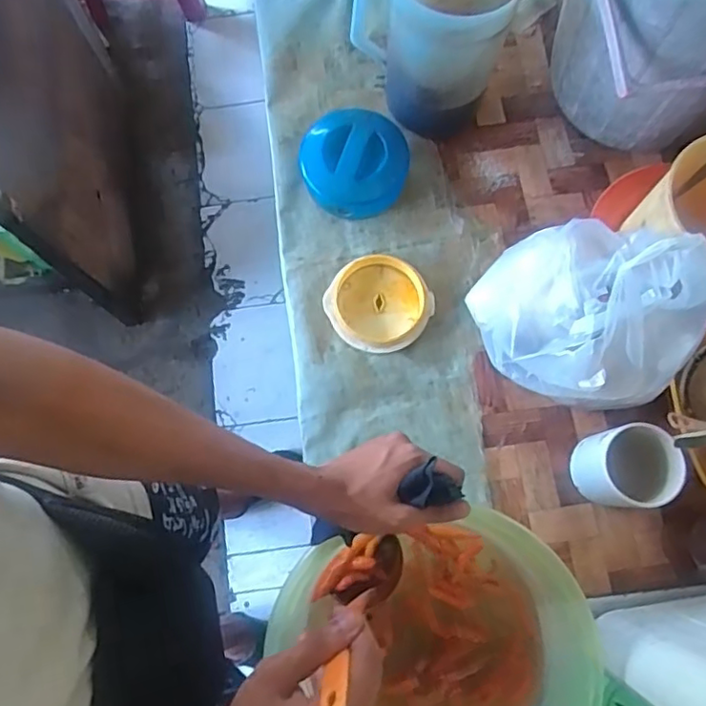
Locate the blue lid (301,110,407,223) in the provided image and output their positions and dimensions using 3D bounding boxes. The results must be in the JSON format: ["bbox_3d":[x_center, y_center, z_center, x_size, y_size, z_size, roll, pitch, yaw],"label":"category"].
[{"bbox_3d":[0.000,-0.231,0.751,0.130,0.055,0.121,0,77,0],"label":"blue lid"}]

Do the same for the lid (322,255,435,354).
[{"bbox_3d":[0.031,-0.059,0.727,0.114,0.018,0.116,0,77,0],"label":"lid"}]

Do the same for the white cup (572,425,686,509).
[{"bbox_3d":[0.284,0.119,0.639,0.071,0.108,0.074,0,77,0],"label":"white cup"}]

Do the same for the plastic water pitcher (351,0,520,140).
[{"bbox_3d":[0.086,-0.359,0.696,0.164,0.218,0.129,12,77,3],"label":"plastic water pitcher"}]

